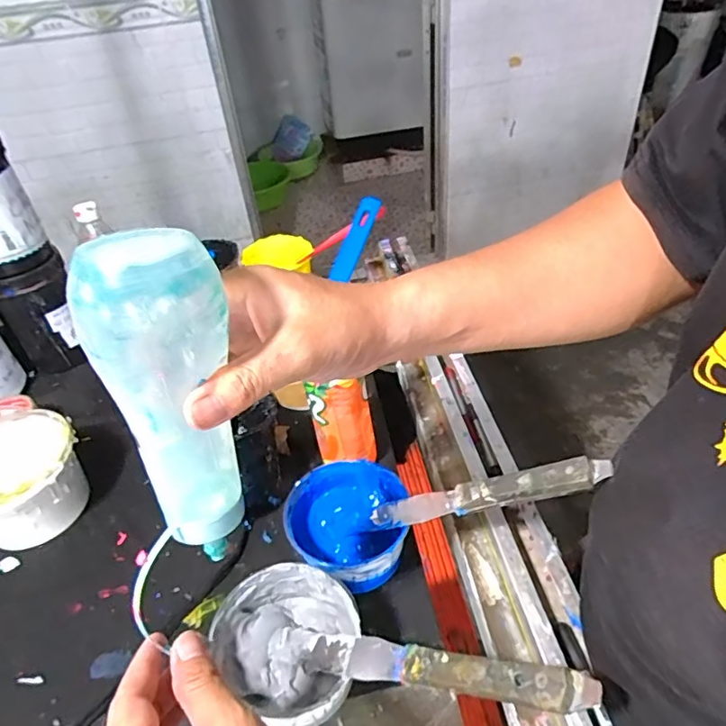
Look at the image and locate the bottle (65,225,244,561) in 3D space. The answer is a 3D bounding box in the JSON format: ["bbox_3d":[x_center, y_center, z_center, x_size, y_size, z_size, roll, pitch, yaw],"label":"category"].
[{"bbox_3d":[-0.090,0.017,0.260,0.057,0.157,0.047,-9,20,-4],"label":"bottle"}]

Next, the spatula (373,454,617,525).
[{"bbox_3d":[0.093,0.111,0.439,0.215,0.015,0.028,-25,27,37],"label":"spatula"}]

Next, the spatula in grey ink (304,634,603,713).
[{"bbox_3d":[0.038,0.199,0.346,0.223,0.013,0.027,-20,26,41],"label":"spatula in grey ink"}]

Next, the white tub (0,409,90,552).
[{"bbox_3d":[-0.369,0.128,0.571,0.129,0.093,0.122,-32,47,-28],"label":"white tub"}]

